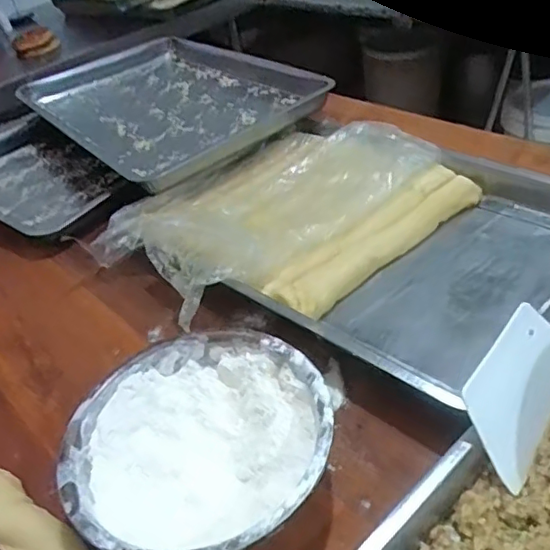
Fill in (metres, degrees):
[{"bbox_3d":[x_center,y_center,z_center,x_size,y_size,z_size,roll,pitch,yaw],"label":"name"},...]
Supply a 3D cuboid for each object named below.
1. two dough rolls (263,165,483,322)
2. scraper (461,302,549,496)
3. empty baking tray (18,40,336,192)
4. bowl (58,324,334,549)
[{"bbox_3d":[0.133,-0.046,0.738,0.340,0.035,0.077,-34,44,-27],"label":"two dough rolls"},{"bbox_3d":[0.211,0.094,0.496,0.144,0.091,0.005,-45,11,-27],"label":"scraper"},{"bbox_3d":[-0.209,-0.355,1.127,0.431,0.037,0.595,-33,43,-26],"label":"empty baking tray"},{"bbox_3d":[-0.062,0.153,0.506,0.219,0.082,0.219,-6,38,5],"label":"bowl"}]

